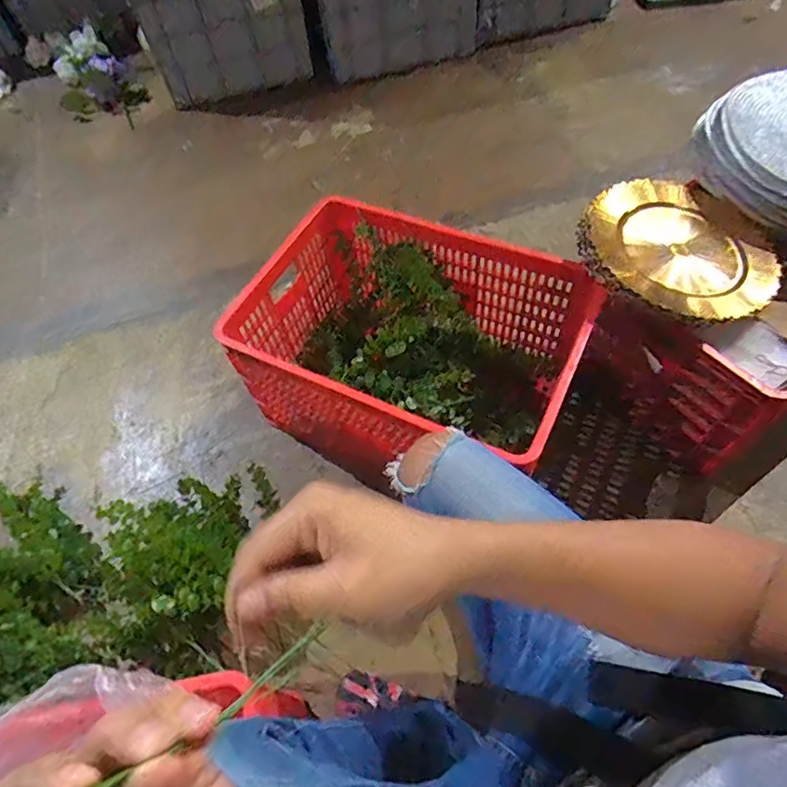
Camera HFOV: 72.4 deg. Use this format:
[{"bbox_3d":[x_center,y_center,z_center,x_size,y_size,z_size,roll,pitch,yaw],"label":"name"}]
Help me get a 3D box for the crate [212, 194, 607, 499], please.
[{"bbox_3d":[0.024,-0.074,1.076,0.610,0.336,0.414,20,62,17],"label":"crate"}]

